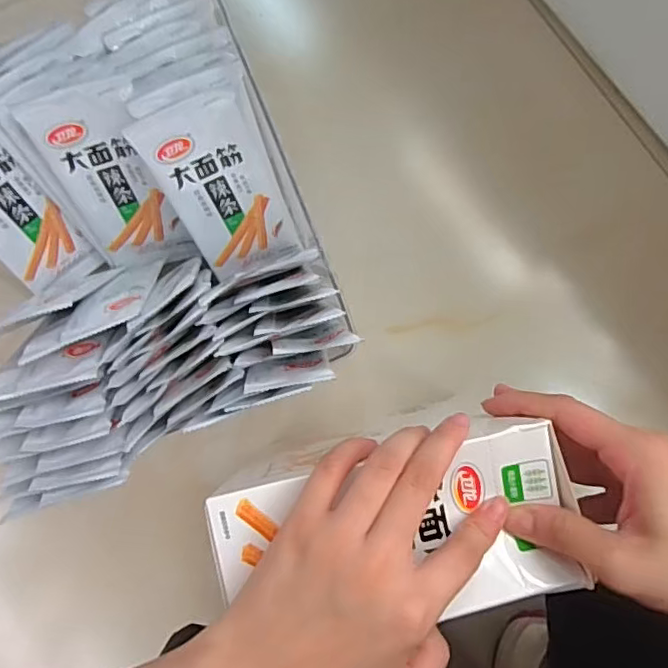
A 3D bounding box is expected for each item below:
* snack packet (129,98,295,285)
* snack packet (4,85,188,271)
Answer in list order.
[{"bbox_3d":[-0.082,-0.102,0.421,0.074,0.136,0.006,-22,46,1],"label":"snack packet"},{"bbox_3d":[-0.167,-0.108,0.426,0.076,0.149,0.016,-6,53,2],"label":"snack packet"}]

